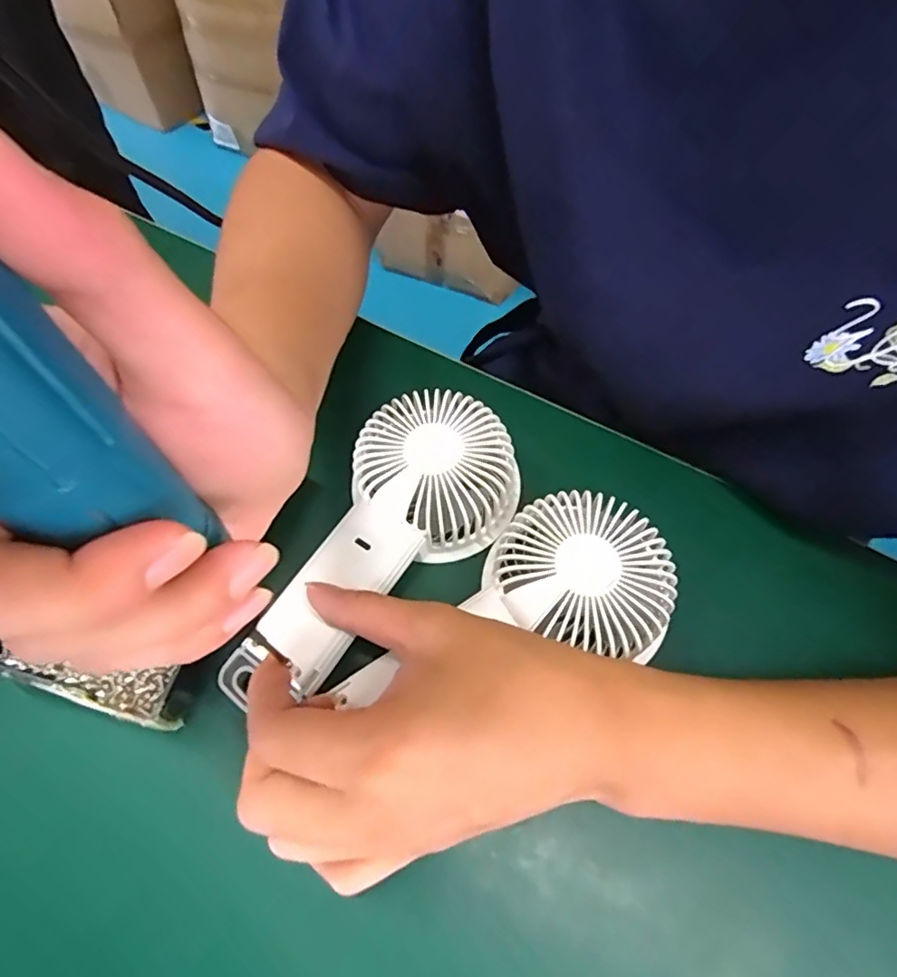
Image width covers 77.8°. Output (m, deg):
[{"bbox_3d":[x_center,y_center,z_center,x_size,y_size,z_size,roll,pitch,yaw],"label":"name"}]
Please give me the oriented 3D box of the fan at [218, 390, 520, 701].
[{"bbox_3d":[-0.037,0.027,0.275,0.077,0.037,0.171,37,76,18],"label":"fan"}]

